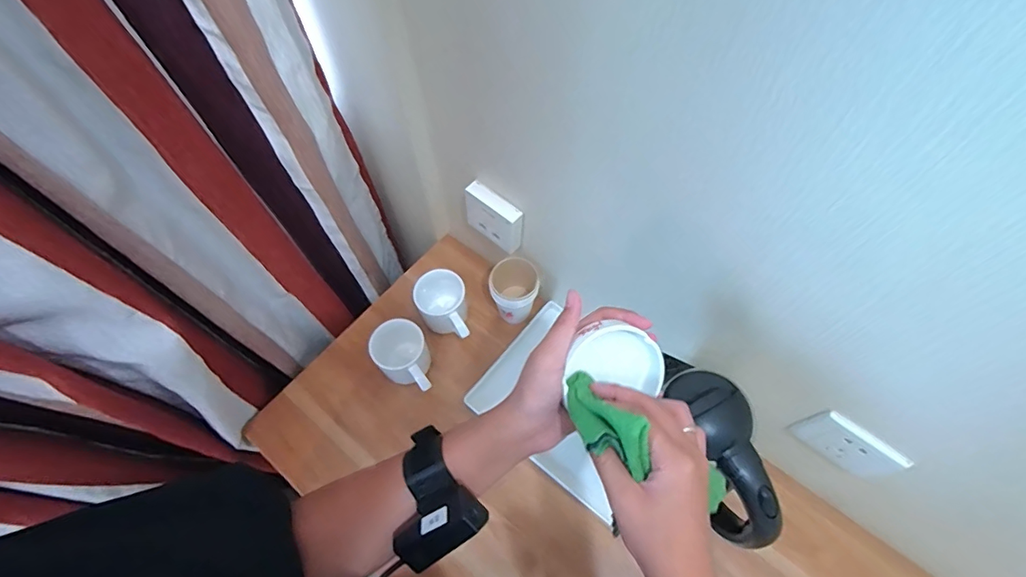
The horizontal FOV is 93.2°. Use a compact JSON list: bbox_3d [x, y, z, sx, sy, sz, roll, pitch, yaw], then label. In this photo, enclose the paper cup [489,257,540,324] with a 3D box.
[{"bbox_3d":[0.003,0.007,0.764,0.075,0.104,0.069,3,63,1],"label":"paper cup"}]

